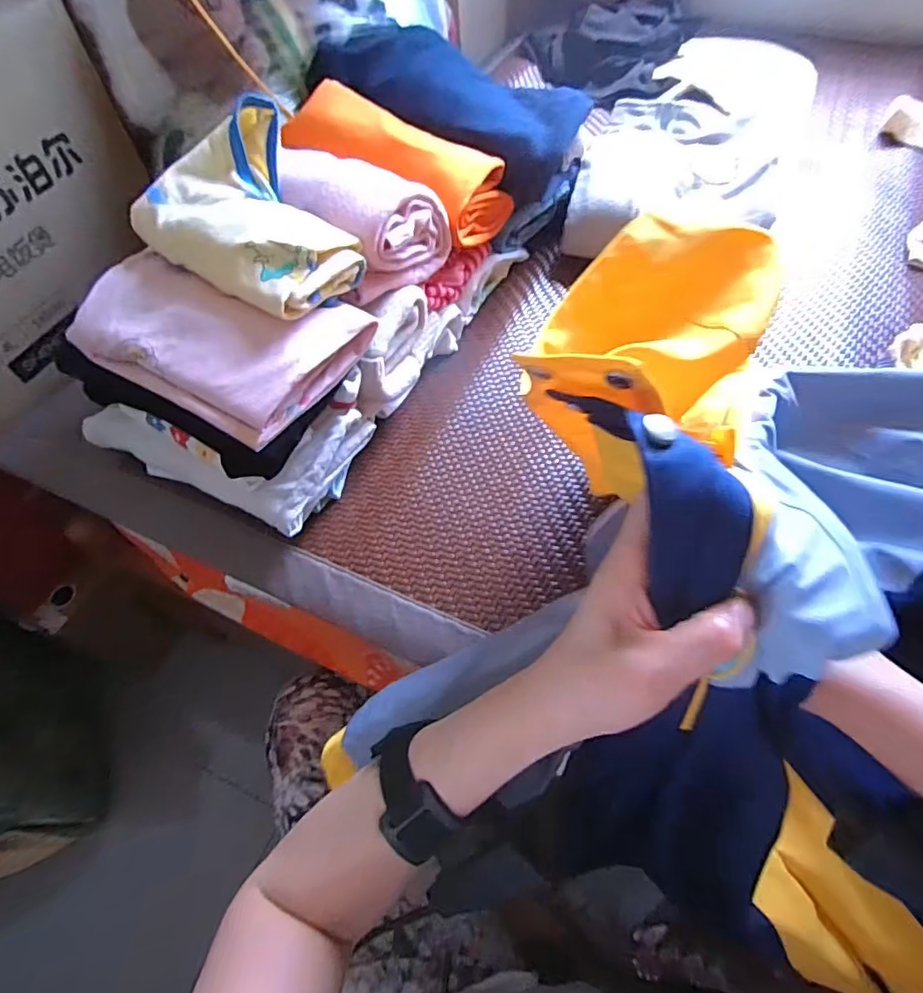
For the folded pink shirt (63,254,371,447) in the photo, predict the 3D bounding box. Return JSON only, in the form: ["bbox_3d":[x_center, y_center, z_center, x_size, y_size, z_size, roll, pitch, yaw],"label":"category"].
[{"bbox_3d":[-0.179,-0.125,0.415,0.178,0.053,0.137,25,61,17],"label":"folded pink shirt"}]

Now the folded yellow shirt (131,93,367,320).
[{"bbox_3d":[-0.150,-0.218,0.419,0.161,0.061,0.139,32,64,20],"label":"folded yellow shirt"}]

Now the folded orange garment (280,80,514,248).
[{"bbox_3d":[-0.062,-0.322,0.545,0.221,0.074,0.123,25,60,-1],"label":"folded orange garment"}]

